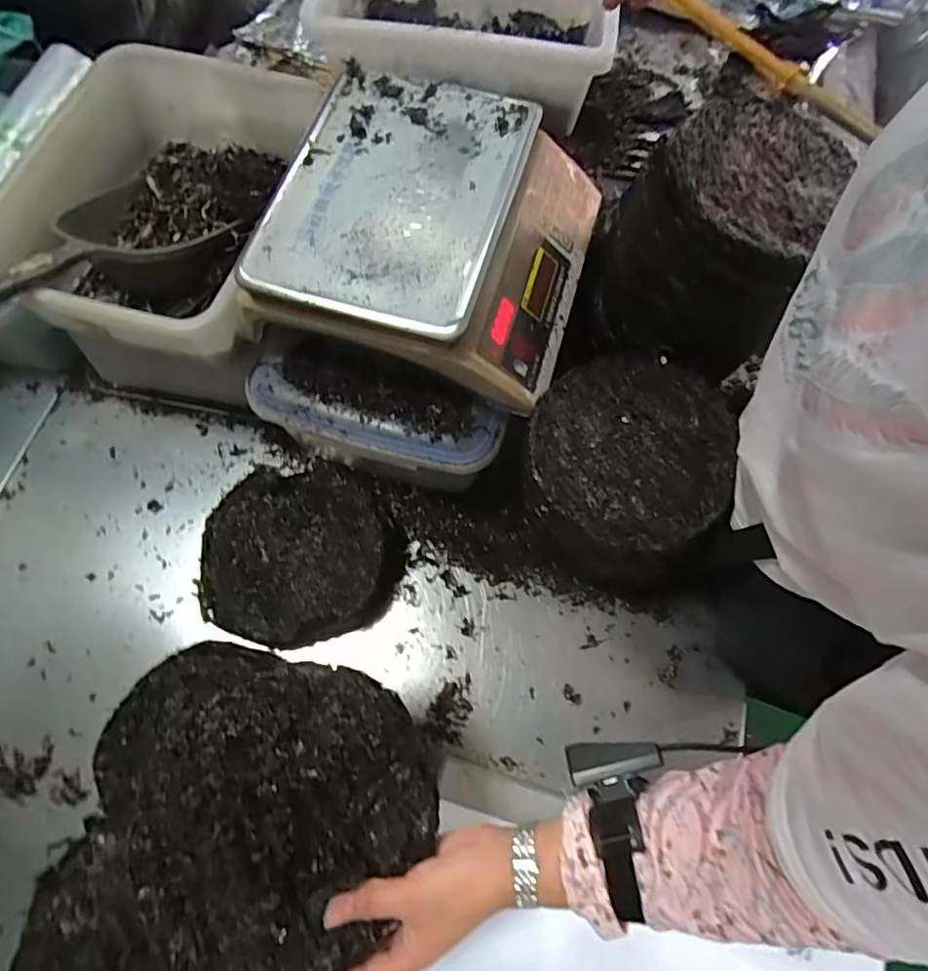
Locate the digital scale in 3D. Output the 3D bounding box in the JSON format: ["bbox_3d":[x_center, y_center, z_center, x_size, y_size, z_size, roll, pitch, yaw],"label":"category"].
[{"bbox_3d":[-0.030,-0.285,0.618,0.329,0.098,0.339,16,71,5],"label":"digital scale"}]

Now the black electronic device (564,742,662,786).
[{"bbox_3d":[0.113,0.209,0.426,0.069,0.015,0.025,-14,70,14],"label":"black electronic device"}]

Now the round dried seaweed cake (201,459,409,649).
[{"bbox_3d":[-0.204,0.080,0.694,0.241,0.088,0.217,-15,71,-6],"label":"round dried seaweed cake"}]

